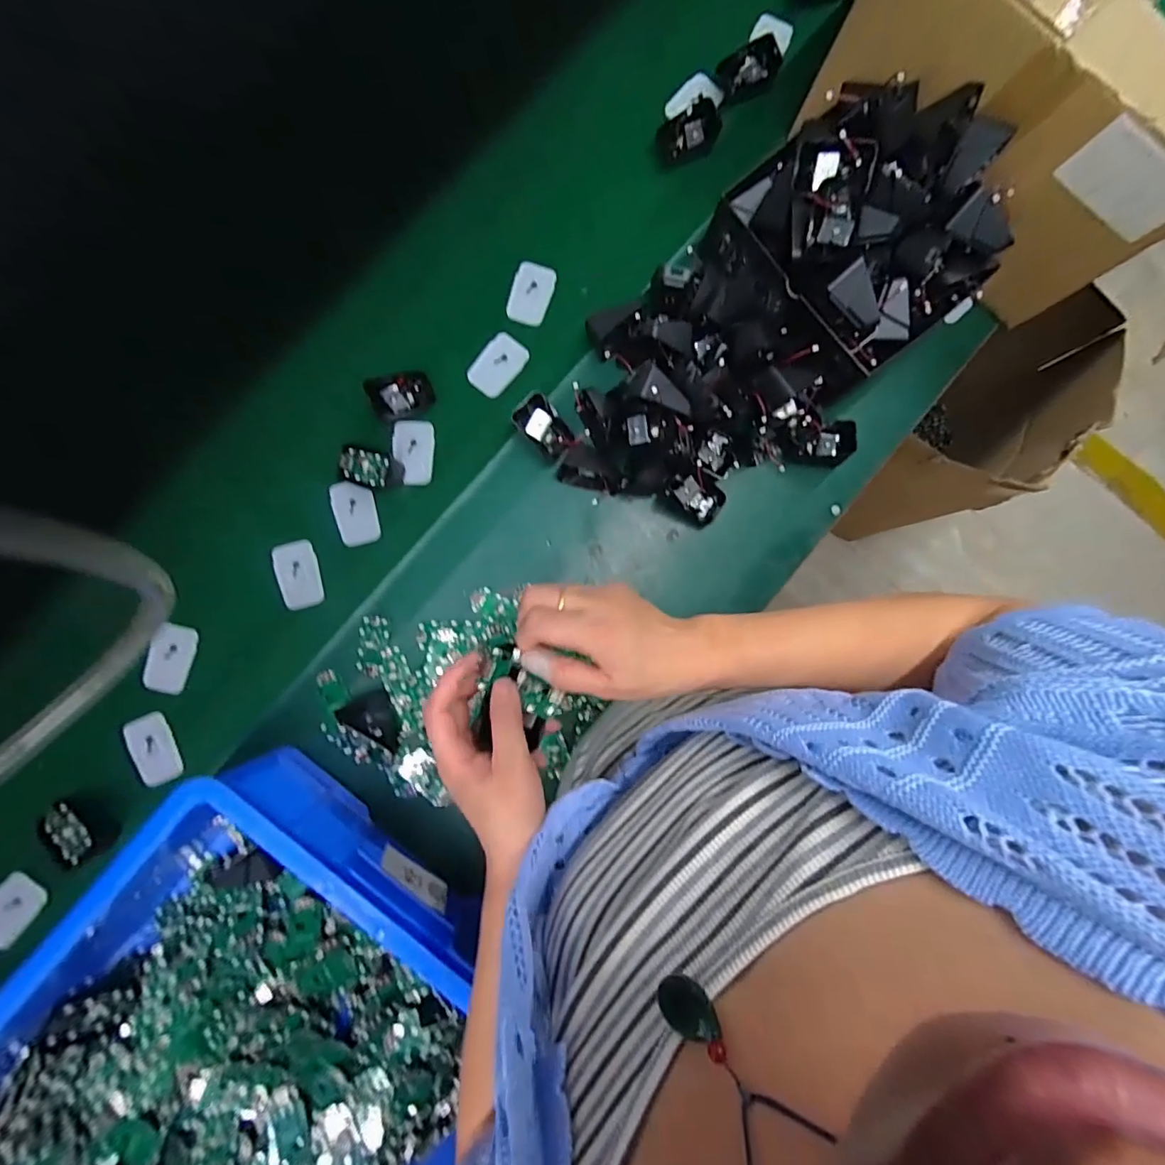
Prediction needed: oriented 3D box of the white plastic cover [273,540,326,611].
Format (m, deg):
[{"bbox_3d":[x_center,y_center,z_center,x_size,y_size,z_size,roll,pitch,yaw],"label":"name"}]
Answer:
[{"bbox_3d":[-0.314,-0.009,0.577,0.042,0.014,0.074,-15,91,-3],"label":"white plastic cover"}]

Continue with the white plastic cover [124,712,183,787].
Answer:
[{"bbox_3d":[-0.459,0.179,0.559,0.038,0.011,0.074,-18,91,-3],"label":"white plastic cover"}]

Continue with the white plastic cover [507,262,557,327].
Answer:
[{"bbox_3d":[-0.060,-0.337,0.608,0.047,0.013,0.076,18,89,-3],"label":"white plastic cover"}]

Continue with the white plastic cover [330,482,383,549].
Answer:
[{"bbox_3d":[-0.253,-0.078,0.585,0.044,0.010,0.071,-12,91,-4],"label":"white plastic cover"}]

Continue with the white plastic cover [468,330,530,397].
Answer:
[{"bbox_3d":[-0.098,-0.252,0.604,0.045,0.006,0.071,36,88,-3],"label":"white plastic cover"}]

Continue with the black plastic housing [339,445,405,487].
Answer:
[{"bbox_3d":[-0.234,-0.126,0.576,0.066,0.029,0.040,17,94,12],"label":"black plastic housing"}]

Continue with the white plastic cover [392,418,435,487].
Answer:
[{"bbox_3d":[-0.191,-0.147,0.591,0.044,0.004,0.073,1,90,-21],"label":"white plastic cover"}]

